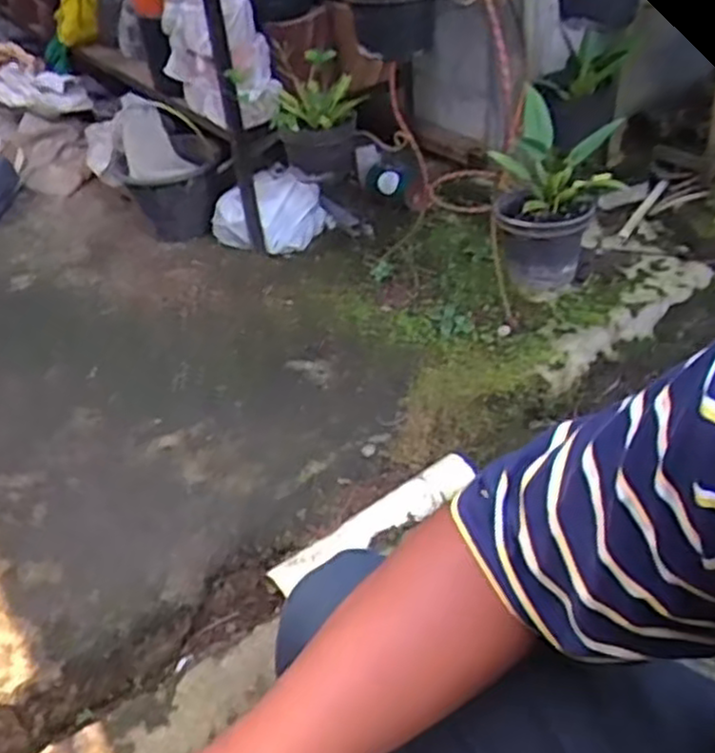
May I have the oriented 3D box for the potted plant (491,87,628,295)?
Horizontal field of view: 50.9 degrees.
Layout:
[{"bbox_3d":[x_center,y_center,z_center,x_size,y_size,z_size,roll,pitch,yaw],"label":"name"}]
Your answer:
[{"bbox_3d":[0.365,-0.333,1.377,0.209,0.283,0.254,11,42,20],"label":"potted plant"}]

